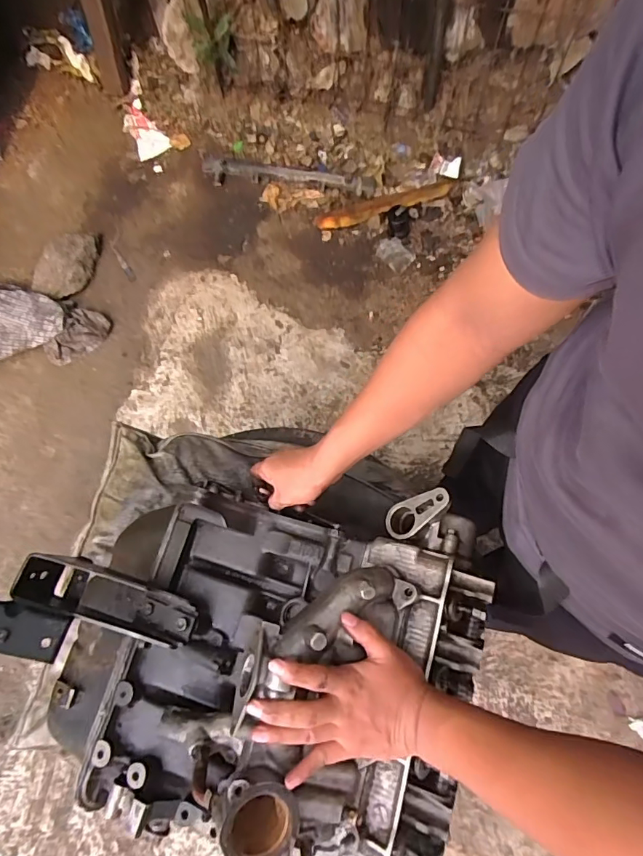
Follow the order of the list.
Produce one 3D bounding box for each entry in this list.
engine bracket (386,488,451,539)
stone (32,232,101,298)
[{"bbox_3d":[0.107,0.095,0.515,0.076,0.010,0.037,-29,57,20],"label":"engine bracket"},{"bbox_3d":[-0.753,-0.500,1.409,0.093,0.110,0.253,28,74,9],"label":"stone"}]

